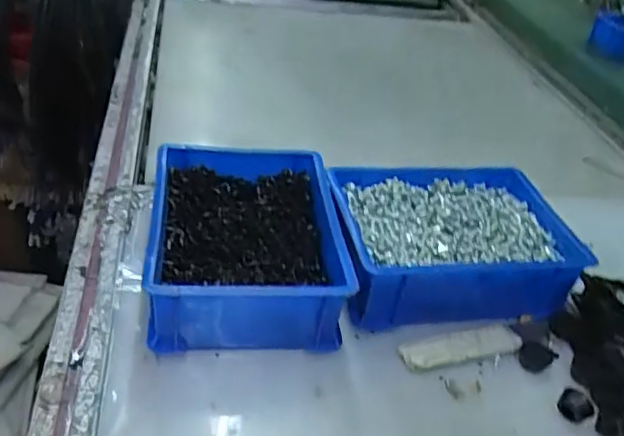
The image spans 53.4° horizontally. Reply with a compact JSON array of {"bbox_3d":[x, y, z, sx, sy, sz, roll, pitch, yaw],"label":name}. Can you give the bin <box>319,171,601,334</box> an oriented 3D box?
[{"bbox_3d":[0.118,0.021,0.541,0.202,0.064,0.151,-2,36,-14],"label":"bin"}]

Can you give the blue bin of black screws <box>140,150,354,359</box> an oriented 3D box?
[{"bbox_3d":[-0.055,0.016,0.507,0.142,0.065,0.198,1,35,-9],"label":"blue bin of black screws"}]

